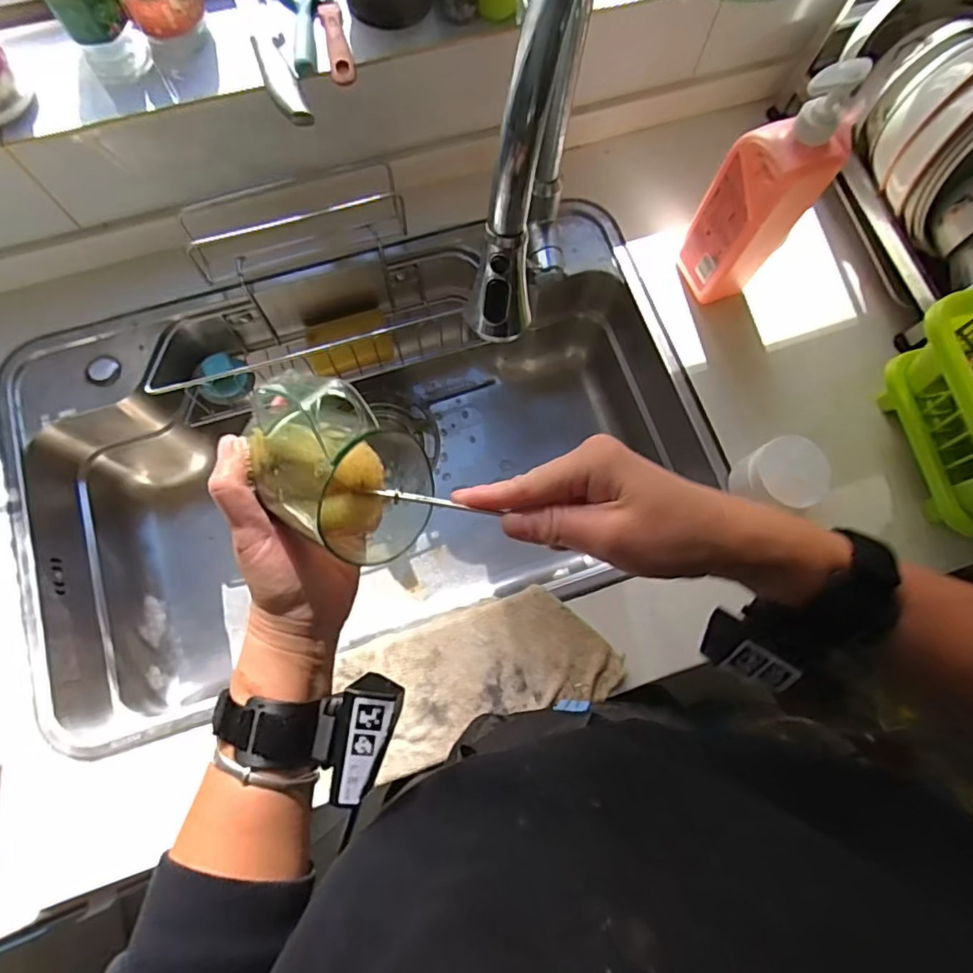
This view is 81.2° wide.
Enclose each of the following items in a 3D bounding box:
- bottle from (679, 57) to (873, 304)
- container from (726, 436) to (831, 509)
[{"bbox_3d":[0.308,-0.317,0.631,0.084,0.293,0.092,-17,76,-6],"label":"bottle"},{"bbox_3d":[0.334,-0.007,0.657,0.084,0.077,0.079,0,75,-2],"label":"container"}]

